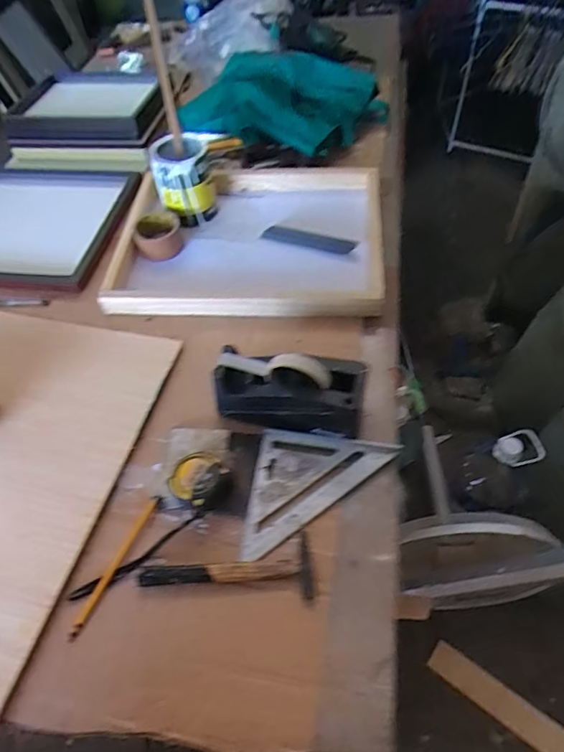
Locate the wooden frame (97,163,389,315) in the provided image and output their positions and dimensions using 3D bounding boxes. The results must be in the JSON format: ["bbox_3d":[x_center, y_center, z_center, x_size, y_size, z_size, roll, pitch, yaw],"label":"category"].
[{"bbox_3d":[-0.071,-0.268,0.957,0.507,0.049,0.384,0,53,6],"label":"wooden frame"}]

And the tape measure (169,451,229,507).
[{"bbox_3d":[-0.110,0.136,0.645,0.058,0.044,0.068,28,60,24],"label":"tape measure"}]

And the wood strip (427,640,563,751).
[{"bbox_3d":[0.555,0.771,1.104,0.472,0.021,0.075,30,62,26],"label":"wood strip"}]

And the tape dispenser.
[{"bbox_3d":[0.008,0.023,0.680,0.202,0.113,0.073,11,55,11],"label":"tape dispenser"}]

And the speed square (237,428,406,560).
[{"bbox_3d":[0.025,0.126,0.664,0.230,0.019,0.129,-30,57,-17],"label":"speed square"}]

